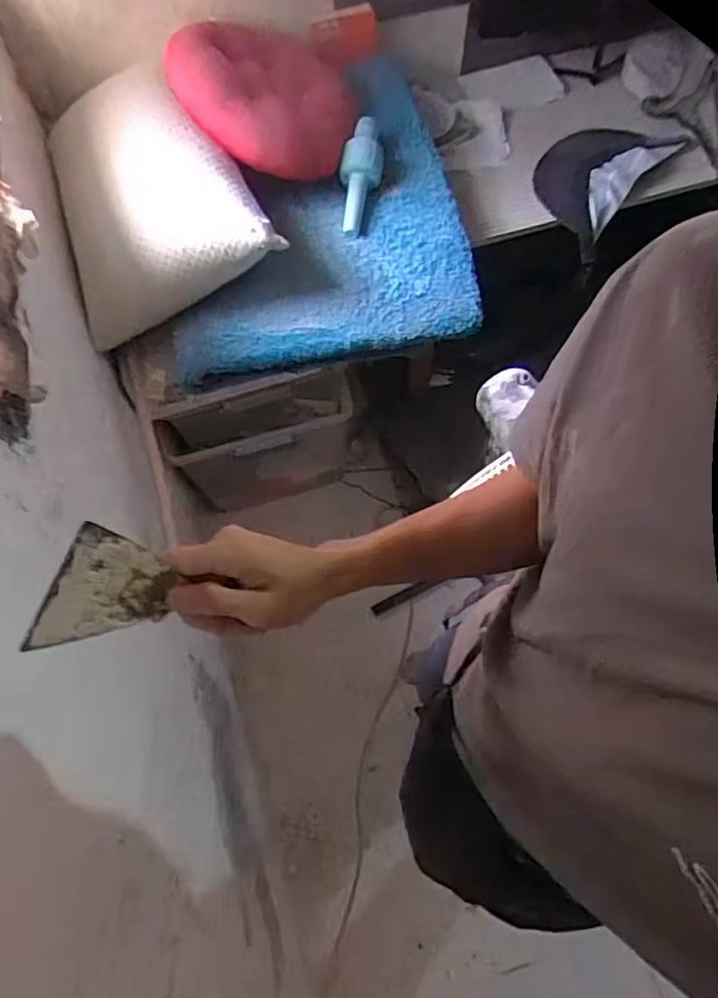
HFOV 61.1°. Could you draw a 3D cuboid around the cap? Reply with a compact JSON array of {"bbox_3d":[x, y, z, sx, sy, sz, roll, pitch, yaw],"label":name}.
[{"bbox_3d":[0.492,-0.679,1.281,0.219,0.095,0.282,38,73,17],"label":"cap"}]

